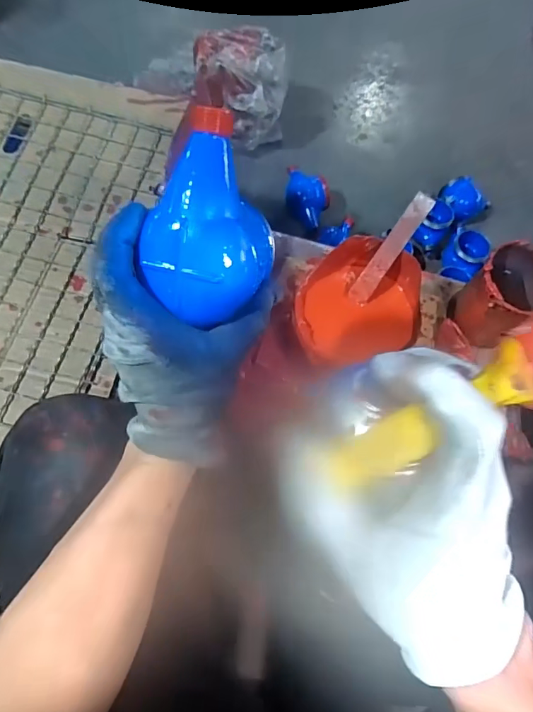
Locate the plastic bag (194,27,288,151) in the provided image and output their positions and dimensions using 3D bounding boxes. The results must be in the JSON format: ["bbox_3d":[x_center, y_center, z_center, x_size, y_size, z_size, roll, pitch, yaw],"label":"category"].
[{"bbox_3d":[-0.067,-0.607,1.086,0.199,0.218,0.189,-13,68,-11],"label":"plastic bag"}]

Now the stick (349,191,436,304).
[{"bbox_3d":[0.156,-0.133,0.592,0.026,0.009,0.150,38,108,14],"label":"stick"}]

